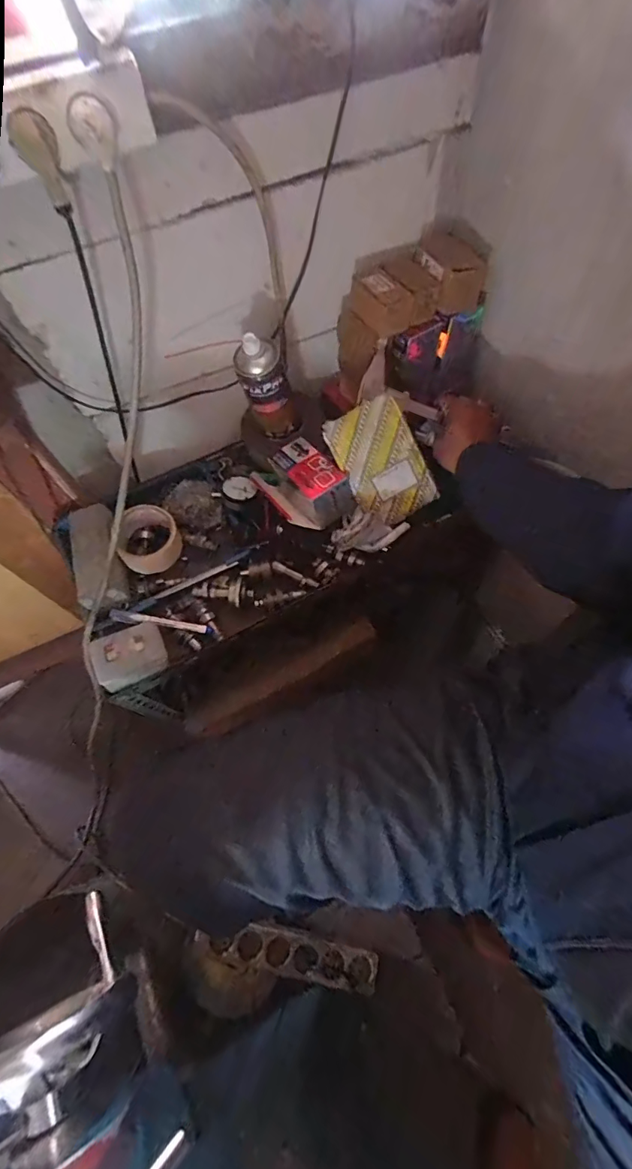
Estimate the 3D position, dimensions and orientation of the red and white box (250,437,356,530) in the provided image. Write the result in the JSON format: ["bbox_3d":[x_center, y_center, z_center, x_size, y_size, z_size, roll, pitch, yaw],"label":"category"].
[{"bbox_3d":[-0.019,-0.142,0.663,0.095,0.066,0.132,-35,67,-13],"label":"red and white box"}]

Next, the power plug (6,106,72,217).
[{"bbox_3d":[-0.238,-0.370,0.402,0.032,0.070,0.028,-18,64,-5],"label":"power plug"}]

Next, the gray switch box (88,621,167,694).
[{"bbox_3d":[-0.249,0.091,0.599,0.087,0.032,0.070,-27,65,-9],"label":"gray switch box"}]

